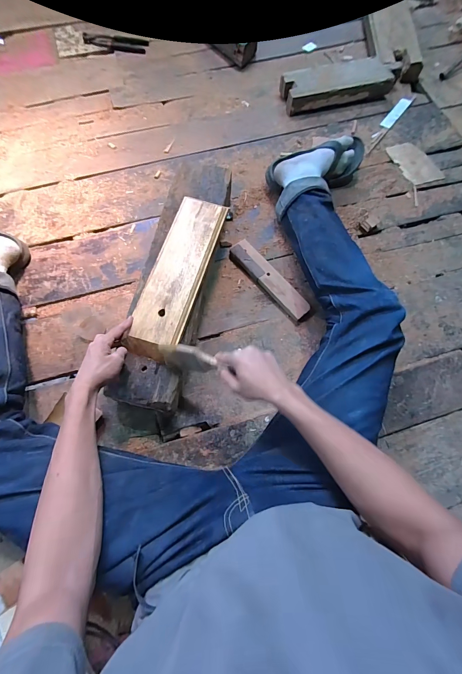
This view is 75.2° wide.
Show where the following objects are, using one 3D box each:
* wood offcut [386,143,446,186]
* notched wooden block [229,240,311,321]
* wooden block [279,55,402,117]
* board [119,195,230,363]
[{"bbox_3d":[0.551,-0.523,0.897,0.117,0.007,0.159,-22,74,-9],"label":"wood offcut"},{"bbox_3d":[0.097,-0.140,0.741,0.053,0.027,0.247,-40,78,-14],"label":"notched wooden block"},{"bbox_3d":[0.346,-0.790,0.937,0.367,0.074,0.099,-13,73,-7],"label":"wooden block"},{"bbox_3d":[-0.110,-0.134,0.626,0.107,0.023,0.366,17,73,3],"label":"board"}]

